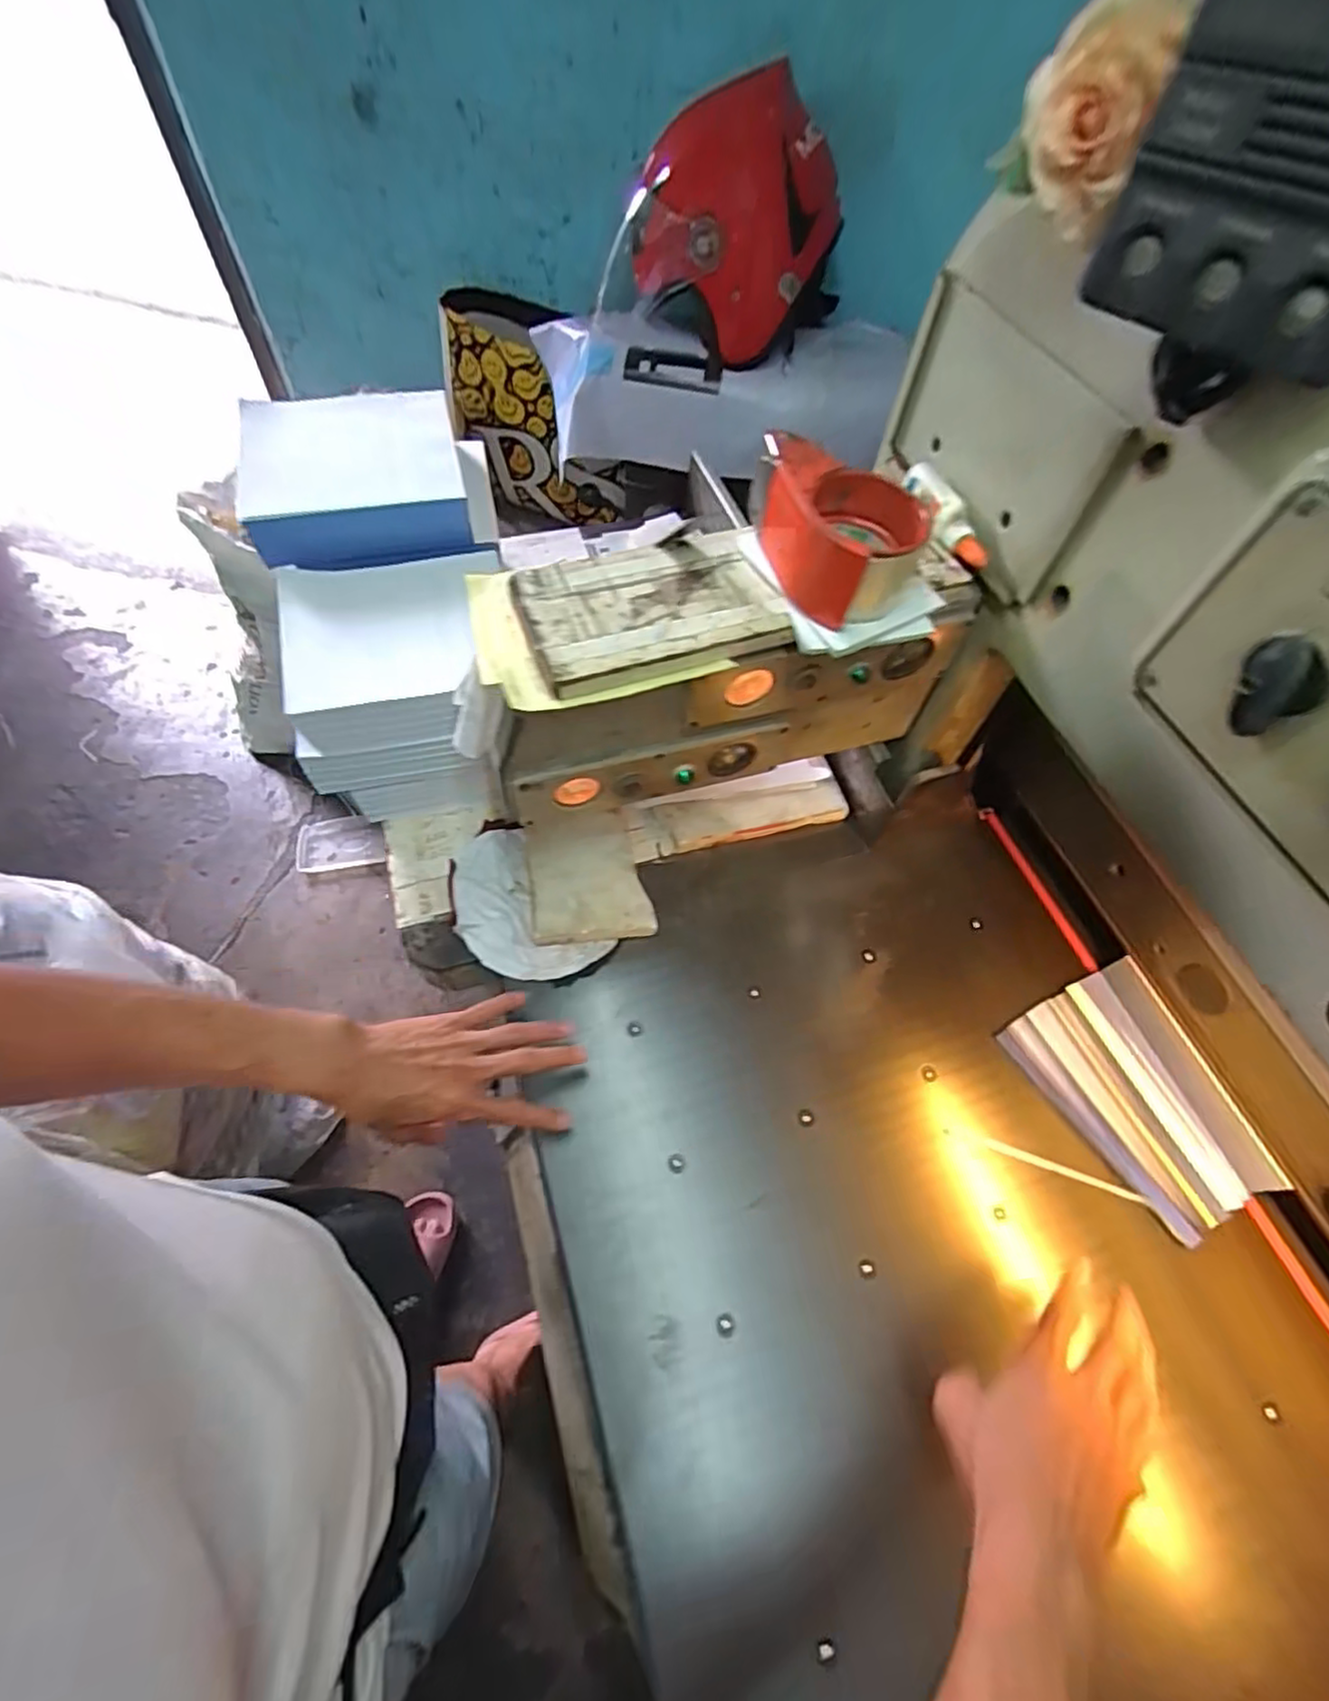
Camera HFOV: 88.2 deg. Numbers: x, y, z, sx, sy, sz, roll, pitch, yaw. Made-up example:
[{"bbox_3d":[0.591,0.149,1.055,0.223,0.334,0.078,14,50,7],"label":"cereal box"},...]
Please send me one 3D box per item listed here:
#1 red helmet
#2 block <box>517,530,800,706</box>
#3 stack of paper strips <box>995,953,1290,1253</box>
[{"bbox_3d":[0.074,-0.773,0.848,0.291,0.229,0.203,2,59,-3],"label":"red helmet"},{"bbox_3d":[-0.007,-0.166,0.469,0.170,0.022,0.102,-17,61,-13],"label":"block"},{"bbox_3d":[0.400,0.209,0.582,0.132,0.036,0.198,-18,62,-14],"label":"stack of paper strips"}]

